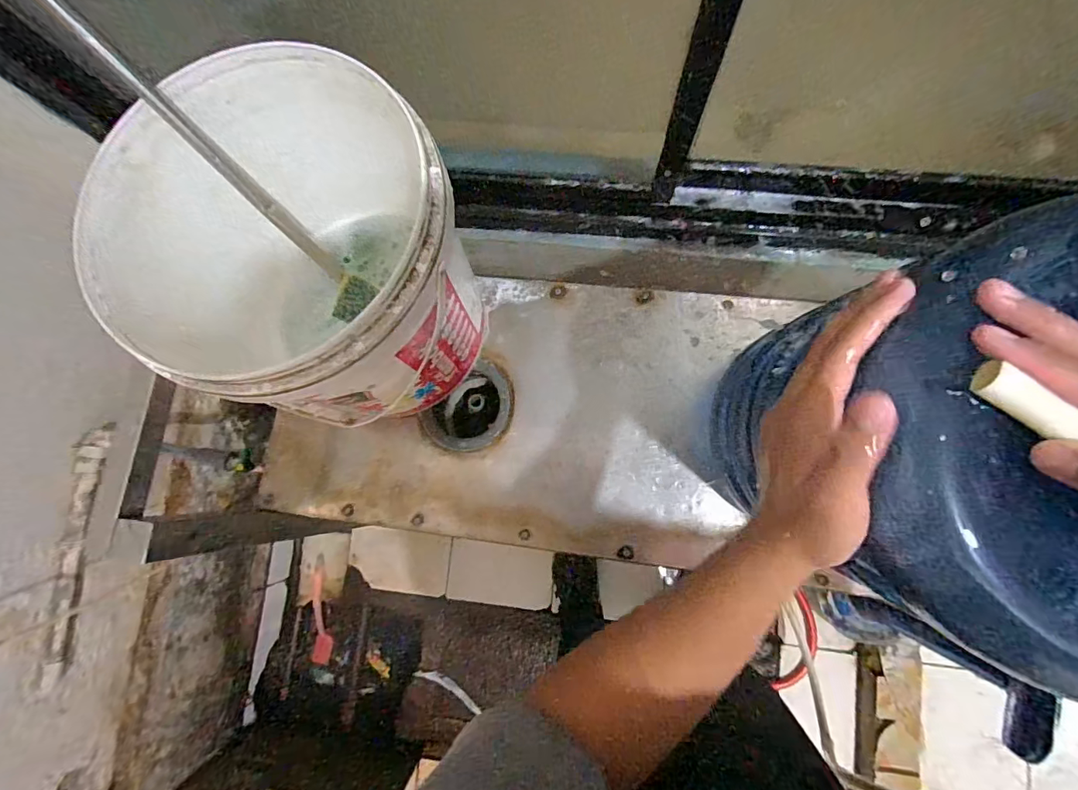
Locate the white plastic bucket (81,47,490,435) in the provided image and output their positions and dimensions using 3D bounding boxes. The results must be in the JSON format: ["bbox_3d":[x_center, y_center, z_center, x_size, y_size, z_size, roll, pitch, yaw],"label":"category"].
[{"bbox_3d":[-0.225,-0.136,0.528,0.303,0.280,0.302,-1,82,4],"label":"white plastic bucket"}]

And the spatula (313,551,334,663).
[{"bbox_3d":[-0.637,0.636,1.398,0.049,0.038,0.352,5,104,5],"label":"spatula"}]

